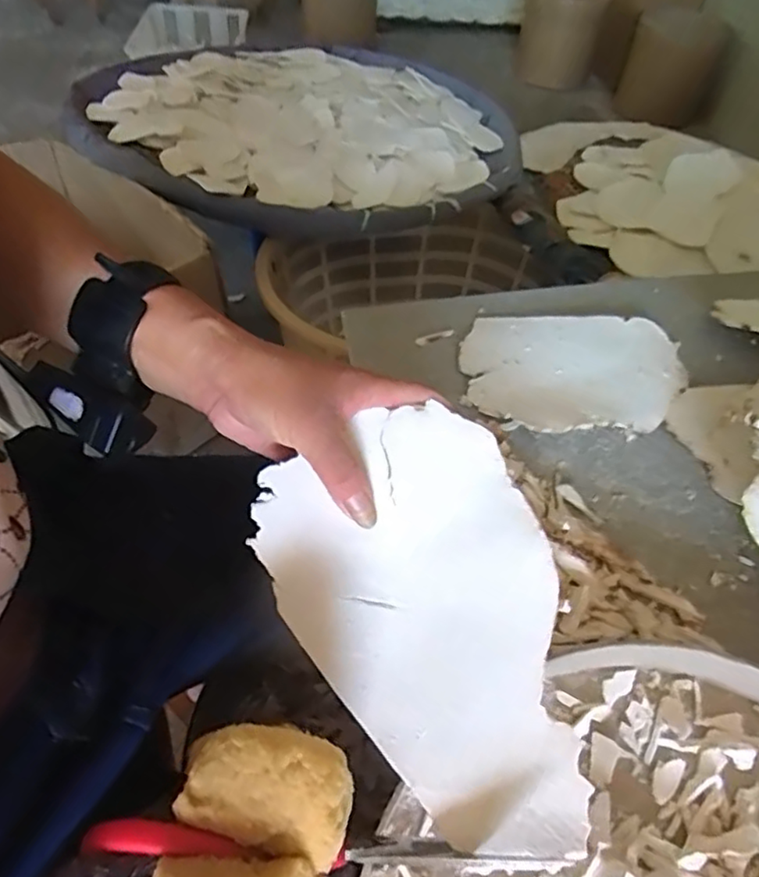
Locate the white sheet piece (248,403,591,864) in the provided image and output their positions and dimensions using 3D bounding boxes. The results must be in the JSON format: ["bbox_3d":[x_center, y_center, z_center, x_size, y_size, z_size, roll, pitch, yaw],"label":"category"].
[{"bbox_3d":[0.032,0.082,0.302,0.131,0.010,0.203,-26,67,-15],"label":"white sheet piece"}]

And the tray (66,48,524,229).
[{"bbox_3d":[-0.167,-0.715,1.385,0.908,0.078,0.932,-7,50,-10],"label":"tray"}]

